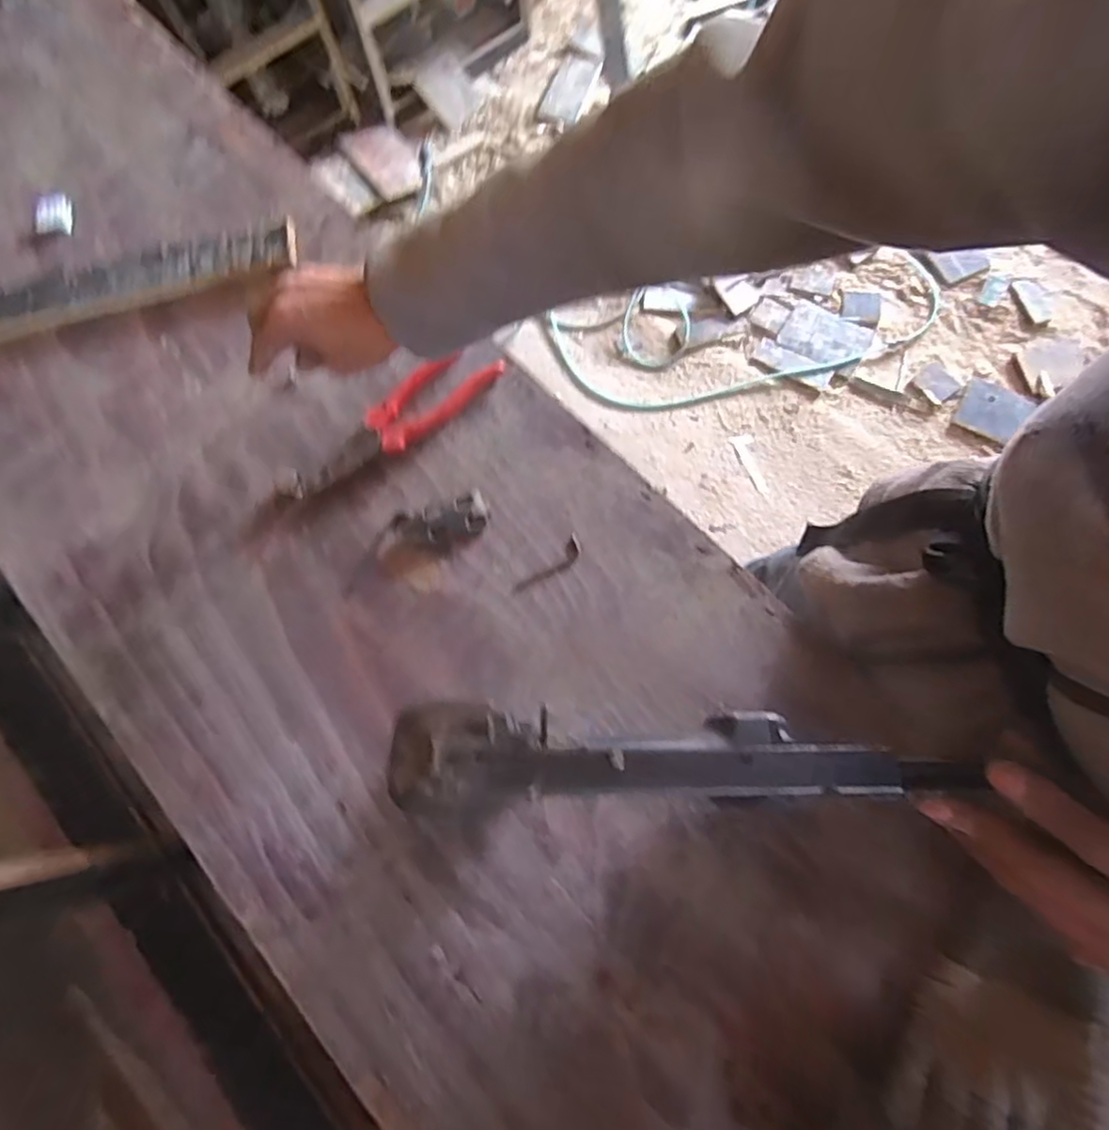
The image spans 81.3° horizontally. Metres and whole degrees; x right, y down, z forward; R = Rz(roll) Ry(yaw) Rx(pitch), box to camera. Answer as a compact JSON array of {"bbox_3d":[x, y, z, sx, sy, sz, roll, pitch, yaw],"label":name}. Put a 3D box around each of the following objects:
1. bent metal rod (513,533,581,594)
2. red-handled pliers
[{"bbox_3d":[-0.002,0.002,0.535,0.019,0.004,0.071,43,79,14],"label":"bent metal rod"},{"bbox_3d":[-0.141,-0.116,0.554,0.216,0.016,0.048,-40,75,-10],"label":"red-handled pliers"}]

